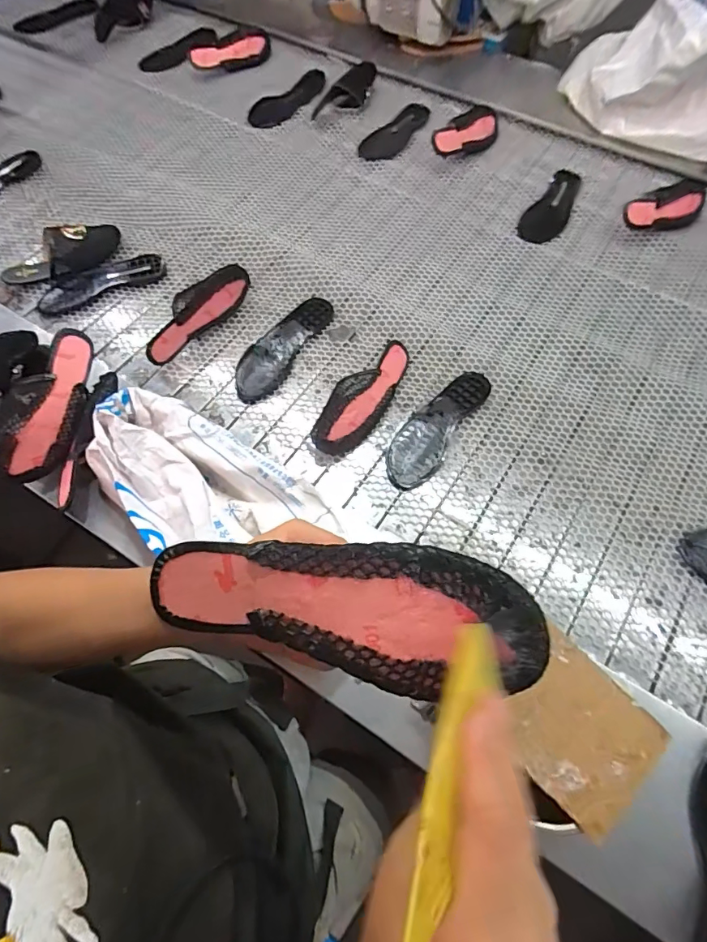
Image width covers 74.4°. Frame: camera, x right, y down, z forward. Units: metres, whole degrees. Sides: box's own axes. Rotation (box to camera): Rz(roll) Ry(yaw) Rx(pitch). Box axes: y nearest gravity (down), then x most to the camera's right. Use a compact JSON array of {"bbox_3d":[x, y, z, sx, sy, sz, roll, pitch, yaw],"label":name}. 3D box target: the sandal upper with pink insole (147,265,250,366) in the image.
[{"bbox_3d":[-0.292,-0.296,0.863,0.052,0.079,0.236,42,72,17],"label":"sandal upper with pink insole"}]

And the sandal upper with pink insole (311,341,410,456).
[{"bbox_3d":[0.015,-0.130,0.809,0.080,0.059,0.240,30,69,13],"label":"sandal upper with pink insole"}]

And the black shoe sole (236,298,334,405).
[{"bbox_3d":[-0.134,-0.235,0.873,0.086,0.020,0.256,31,72,11],"label":"black shoe sole"}]

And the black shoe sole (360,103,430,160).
[{"bbox_3d":[0.105,-0.797,1.099,0.072,0.021,0.221,40,74,14],"label":"black shoe sole"}]

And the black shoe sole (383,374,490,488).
[{"bbox_3d":[0.148,-0.079,0.813,0.085,0.017,0.257,37,73,13],"label":"black shoe sole"}]

